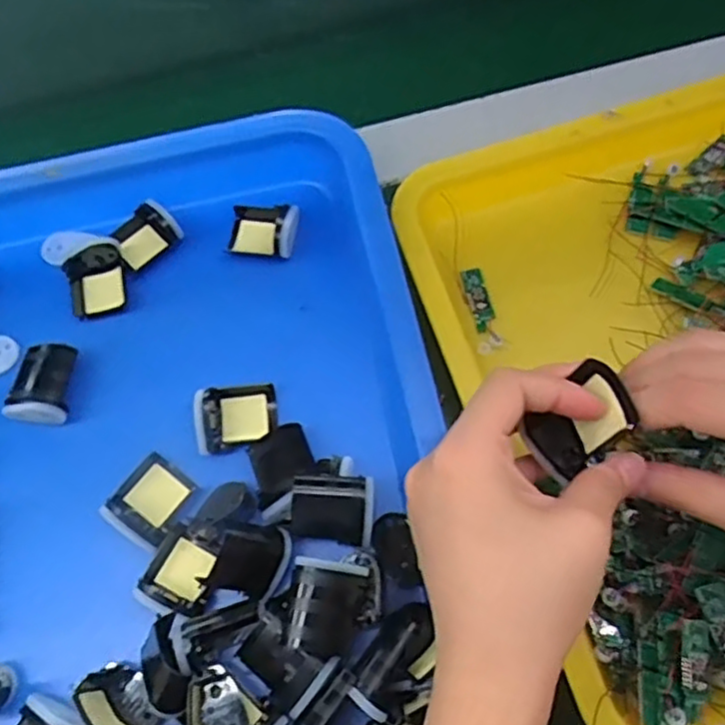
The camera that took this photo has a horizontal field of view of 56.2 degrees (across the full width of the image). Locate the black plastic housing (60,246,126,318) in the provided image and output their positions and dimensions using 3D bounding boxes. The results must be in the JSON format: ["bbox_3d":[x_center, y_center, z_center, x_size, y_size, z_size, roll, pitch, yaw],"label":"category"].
[{"bbox_3d":[-0.160,-0.049,0.408,0.033,0.015,0.038,-19,68,-5],"label":"black plastic housing"}]

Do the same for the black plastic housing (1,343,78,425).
[{"bbox_3d":[-0.181,0.010,0.383,0.034,0.019,0.043,-3,68,2],"label":"black plastic housing"}]

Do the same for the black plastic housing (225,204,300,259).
[{"bbox_3d":[-0.060,-0.081,0.412,0.043,0.020,0.035,4,68,5],"label":"black plastic housing"}]

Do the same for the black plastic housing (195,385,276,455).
[{"bbox_3d":[-0.069,0.030,0.372,0.043,0.016,0.036,-10,68,-1],"label":"black plastic housing"}]

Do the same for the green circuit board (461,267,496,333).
[{"bbox_3d":[0.068,-0.038,0.400,0.013,0.005,0.041,-12,68,-2],"label":"green circuit board"}]

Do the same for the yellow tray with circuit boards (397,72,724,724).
[{"bbox_3d":[0.184,0.007,0.371,0.261,0.055,0.333,-16,68,-4],"label":"yellow tray with circuit boards"}]

